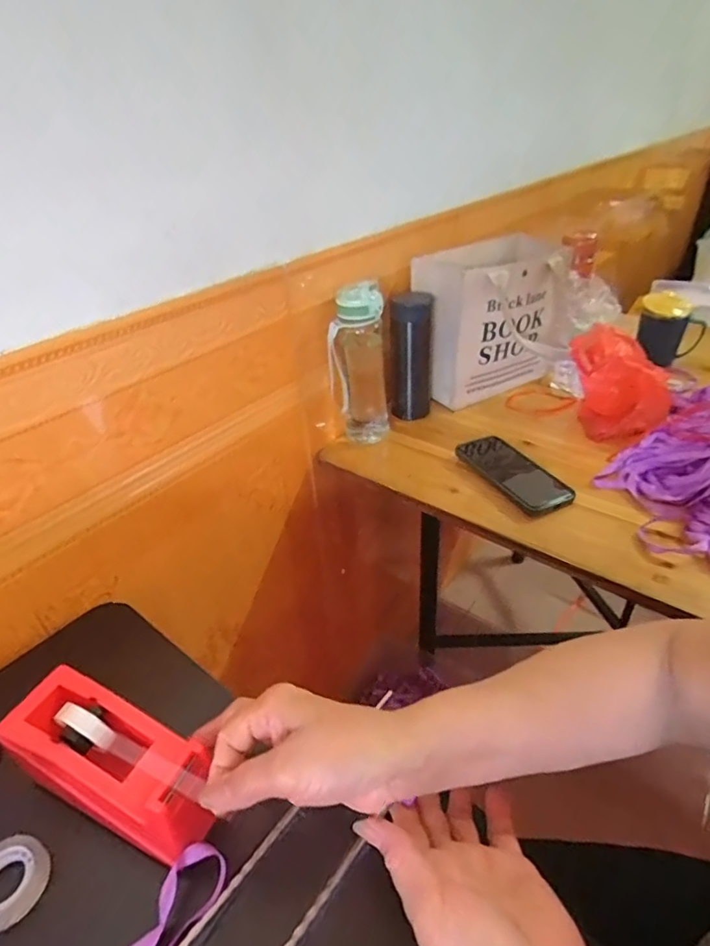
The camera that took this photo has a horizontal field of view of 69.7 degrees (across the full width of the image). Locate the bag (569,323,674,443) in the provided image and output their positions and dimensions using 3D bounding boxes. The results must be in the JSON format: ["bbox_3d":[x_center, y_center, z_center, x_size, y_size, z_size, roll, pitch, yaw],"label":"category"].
[{"bbox_3d":[0.383,-0.135,0.752,0.132,0.143,0.109,27,45,36],"label":"bag"}]

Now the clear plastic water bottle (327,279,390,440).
[{"bbox_3d":[0.006,-0.154,0.742,0.080,0.229,0.059,-2,35,2],"label":"clear plastic water bottle"}]

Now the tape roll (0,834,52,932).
[{"bbox_3d":[-0.222,0.261,0.326,0.042,0.018,0.047,11,38,20],"label":"tape roll"}]

